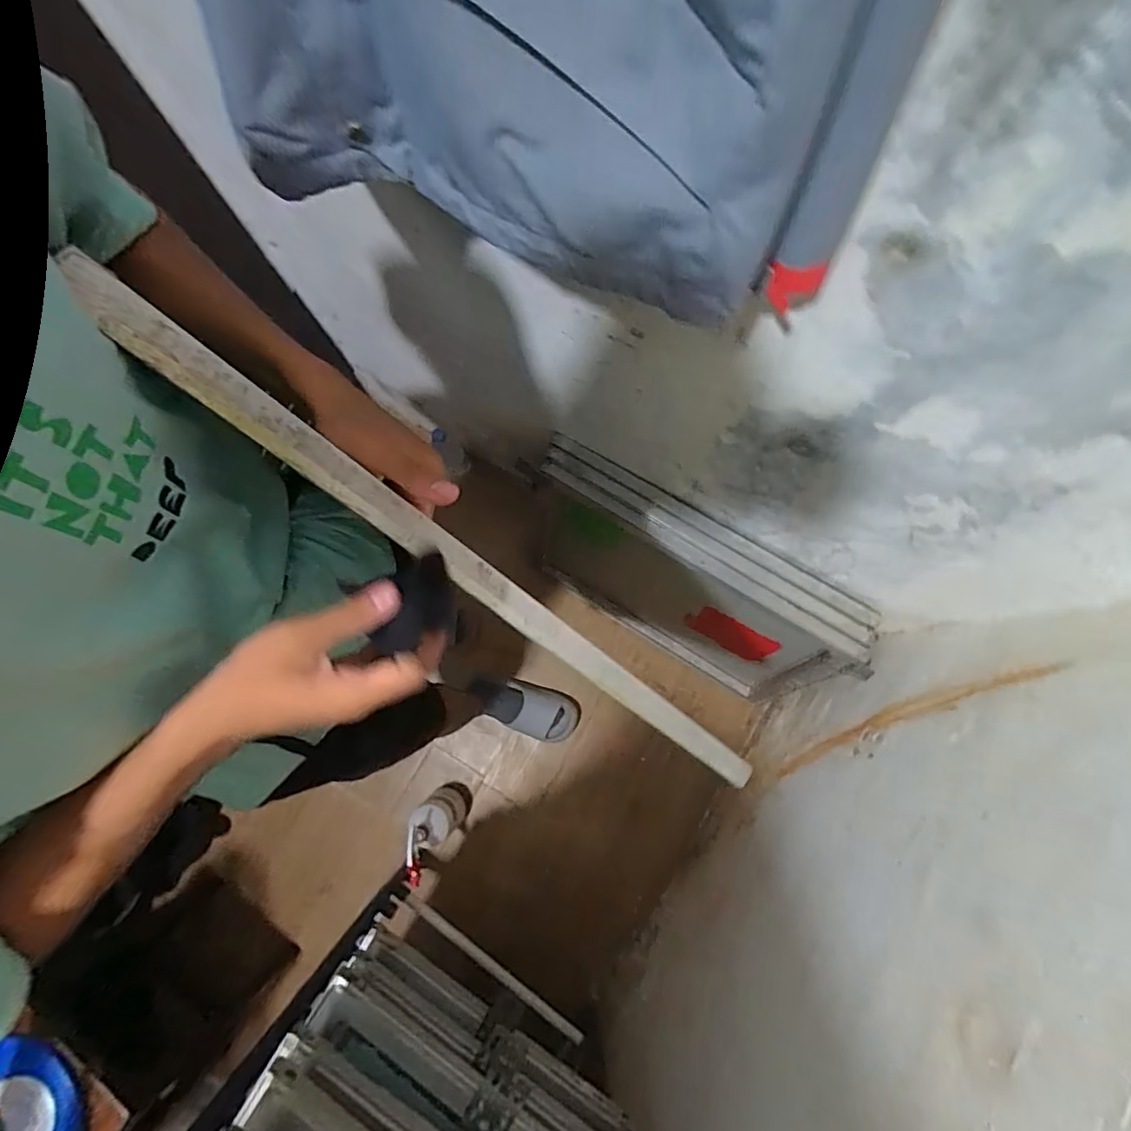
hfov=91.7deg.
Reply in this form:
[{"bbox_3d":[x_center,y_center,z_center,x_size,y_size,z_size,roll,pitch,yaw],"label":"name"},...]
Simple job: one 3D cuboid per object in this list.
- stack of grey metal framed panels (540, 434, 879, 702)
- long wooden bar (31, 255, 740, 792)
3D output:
[{"bbox_3d":[0.229,0.041,1.188,0.663,0.446,0.185,31,80,5],"label":"stack of grey metal framed panels"},{"bbox_3d":[-0.025,0.040,0.416,0.632,0.008,0.028,40,79,-30],"label":"long wooden bar"}]

